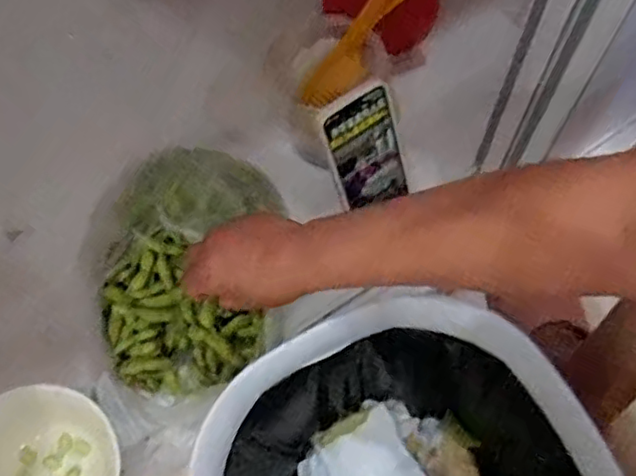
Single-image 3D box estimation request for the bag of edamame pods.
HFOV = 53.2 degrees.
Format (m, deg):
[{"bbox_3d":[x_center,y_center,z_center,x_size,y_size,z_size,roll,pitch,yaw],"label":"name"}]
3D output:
[{"bbox_3d":[-0.123,0.027,0.629,0.201,0.095,0.223,-19,67,-7],"label":"bag of edamame pods"}]

